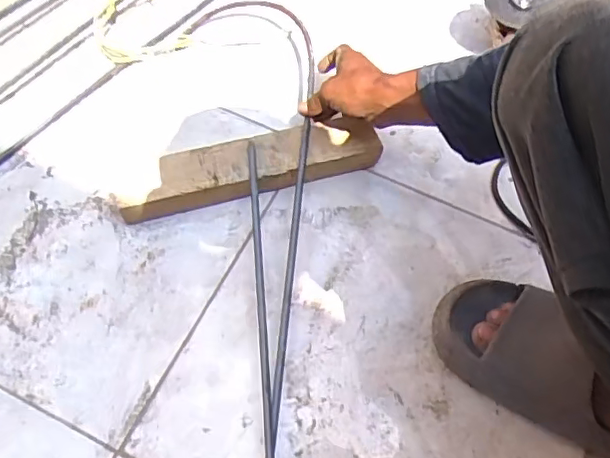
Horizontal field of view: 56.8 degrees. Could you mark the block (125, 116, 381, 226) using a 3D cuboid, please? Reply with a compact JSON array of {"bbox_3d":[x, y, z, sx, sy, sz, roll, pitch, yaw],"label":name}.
[{"bbox_3d":[-0.061,-0.072,0.652,0.288,0.046,0.061,-14,63,-11],"label":"block"}]

